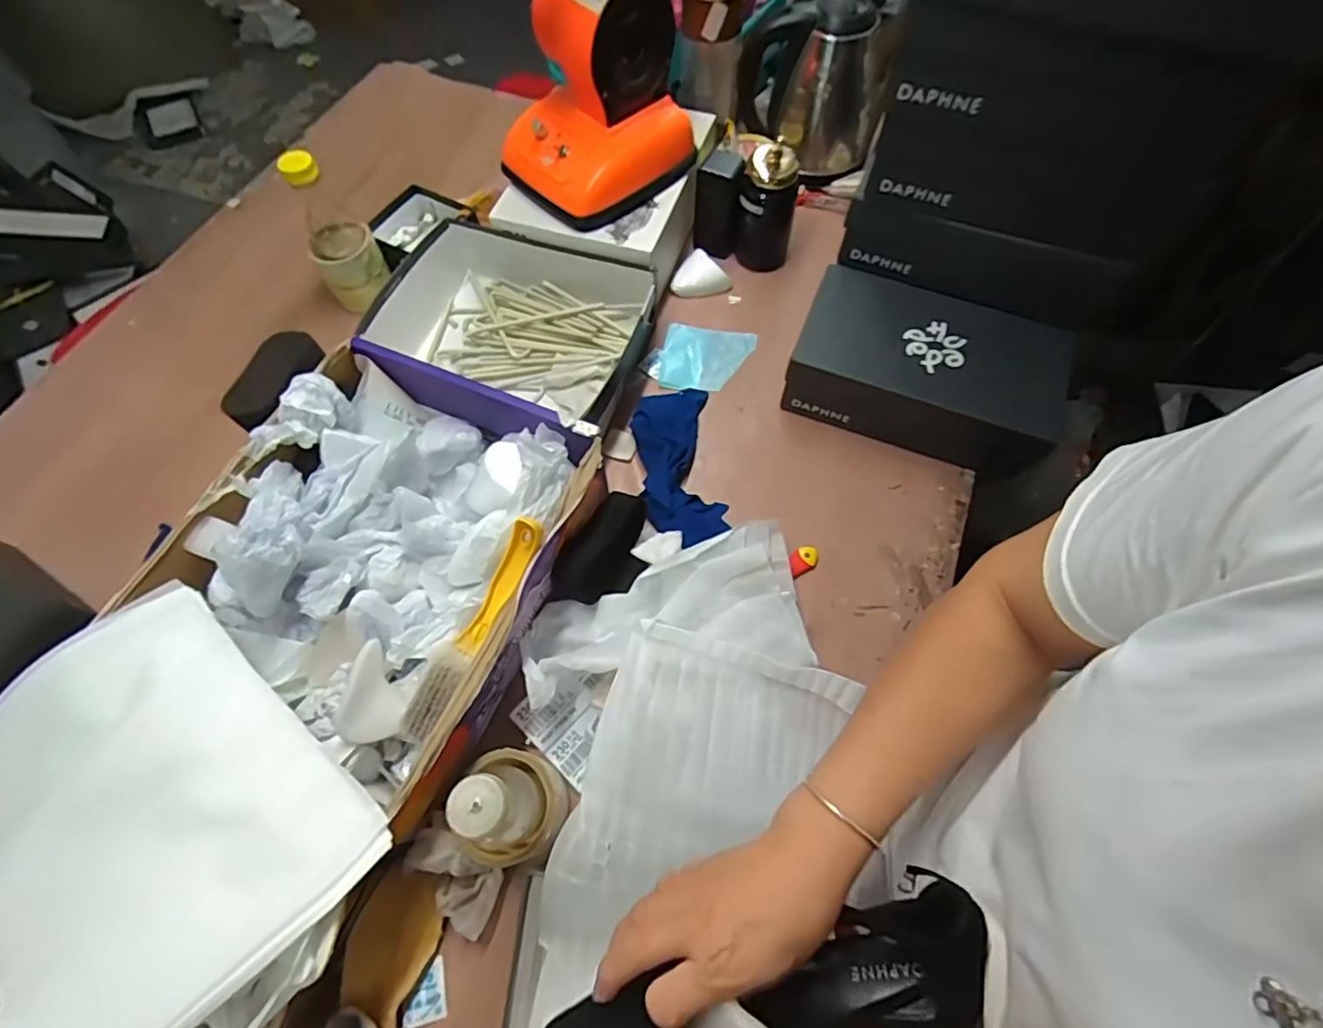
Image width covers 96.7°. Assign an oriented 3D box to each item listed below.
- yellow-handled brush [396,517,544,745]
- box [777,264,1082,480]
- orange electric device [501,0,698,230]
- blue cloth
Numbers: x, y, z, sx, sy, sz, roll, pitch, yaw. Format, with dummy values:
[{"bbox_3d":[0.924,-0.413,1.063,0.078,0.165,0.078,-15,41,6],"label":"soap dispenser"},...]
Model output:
[{"bbox_3d":[-0.173,0.104,0.525,0.040,0.035,0.227,31,91,14],"label":"yellow-handled brush"},{"bbox_3d":[0.315,-0.169,0.723,0.295,0.104,0.179,20,66,9],"label":"box"},{"bbox_3d":[-0.078,-0.502,0.698,0.212,0.214,0.149,-38,70,-16],"label":"orange electric device"},{"bbox_3d":[0.022,-0.061,0.715,0.099,0.031,0.225,-7,65,-3],"label":"blue cloth"}]

